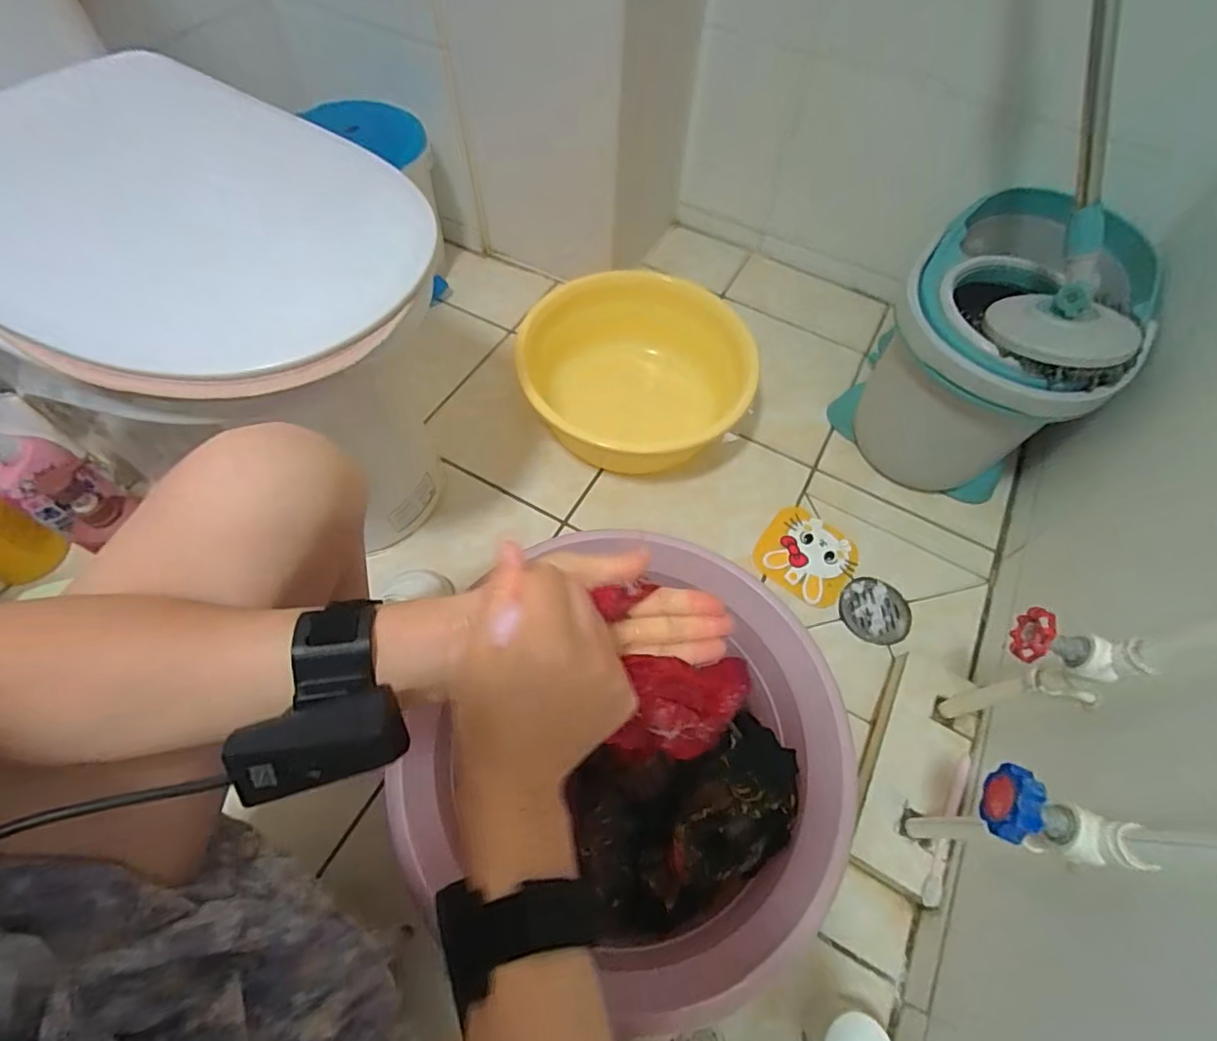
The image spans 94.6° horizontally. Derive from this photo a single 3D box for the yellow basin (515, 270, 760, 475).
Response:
[{"bbox_3d":[0.025,-0.225,0.936,0.311,0.168,0.346,-1,59,-2],"label":"yellow basin"}]

